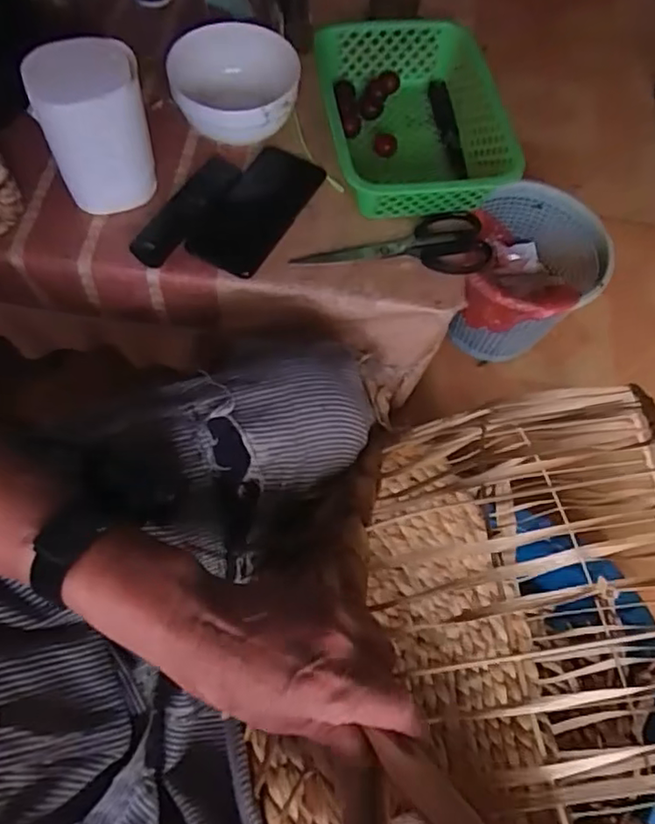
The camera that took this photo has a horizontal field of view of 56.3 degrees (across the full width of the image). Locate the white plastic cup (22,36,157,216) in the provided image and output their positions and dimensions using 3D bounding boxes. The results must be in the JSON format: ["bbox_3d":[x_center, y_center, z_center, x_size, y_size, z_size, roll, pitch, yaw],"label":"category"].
[{"bbox_3d":[-0.213,-0.263,0.572,0.091,0.124,0.085,1,65,-3],"label":"white plastic cup"}]

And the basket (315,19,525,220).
[{"bbox_3d":[0.096,-0.312,0.666,0.186,0.072,0.245,-6,66,-6],"label":"basket"}]

